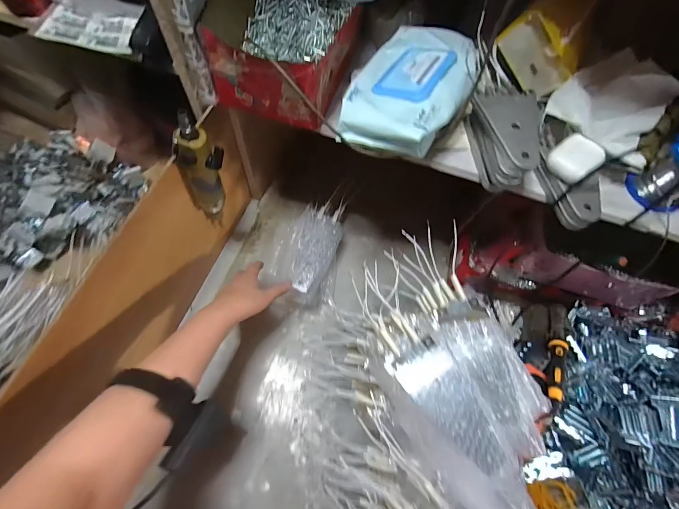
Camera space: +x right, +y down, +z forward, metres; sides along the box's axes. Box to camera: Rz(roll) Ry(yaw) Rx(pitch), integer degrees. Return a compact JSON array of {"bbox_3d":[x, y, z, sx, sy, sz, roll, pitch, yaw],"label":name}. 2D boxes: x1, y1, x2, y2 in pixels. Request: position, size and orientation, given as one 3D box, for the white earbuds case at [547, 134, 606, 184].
[{"bbox_3d":[0.251,-0.103,0.352,0.051,0.019,0.044,-35,71,-19],"label":"white earbuds case"}]

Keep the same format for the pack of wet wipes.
[{"bbox_3d":[0.081,-0.185,0.366,0.120,0.042,0.178,23,64,7],"label":"pack of wet wipes"}]

